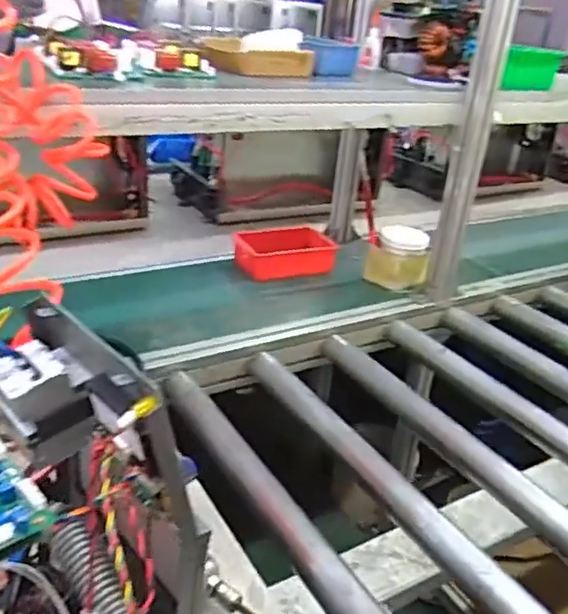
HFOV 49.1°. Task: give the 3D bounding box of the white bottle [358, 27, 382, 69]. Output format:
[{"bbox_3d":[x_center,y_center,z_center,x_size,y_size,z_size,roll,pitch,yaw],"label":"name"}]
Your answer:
[{"bbox_3d":[0.179,-0.526,1.269,0.039,0.077,0.038,7,27,2],"label":"white bottle"}]

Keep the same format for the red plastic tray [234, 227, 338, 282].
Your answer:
[{"bbox_3d":[0.007,-0.110,1.318,0.212,0.068,0.106,-7,29,-23],"label":"red plastic tray"}]

